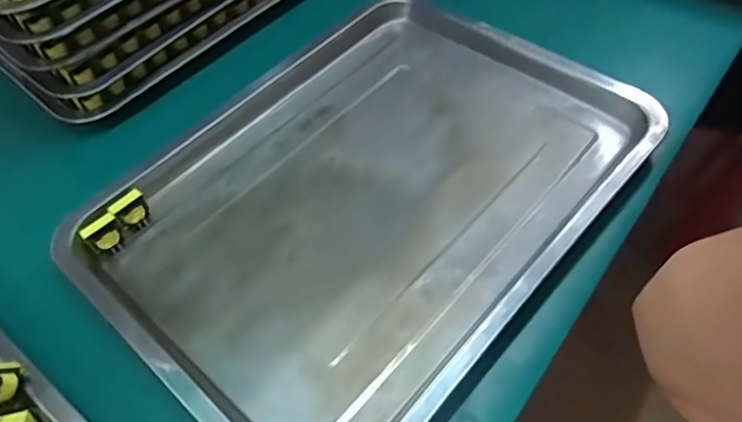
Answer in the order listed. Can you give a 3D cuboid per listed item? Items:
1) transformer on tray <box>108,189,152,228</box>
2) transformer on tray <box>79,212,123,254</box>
[{"bbox_3d":[-0.173,0.000,0.412,0.015,0.021,0.024,36,63,24],"label":"transformer on tray"},{"bbox_3d":[-0.189,0.017,0.401,0.024,0.018,0.016,-36,61,-21],"label":"transformer on tray"}]

